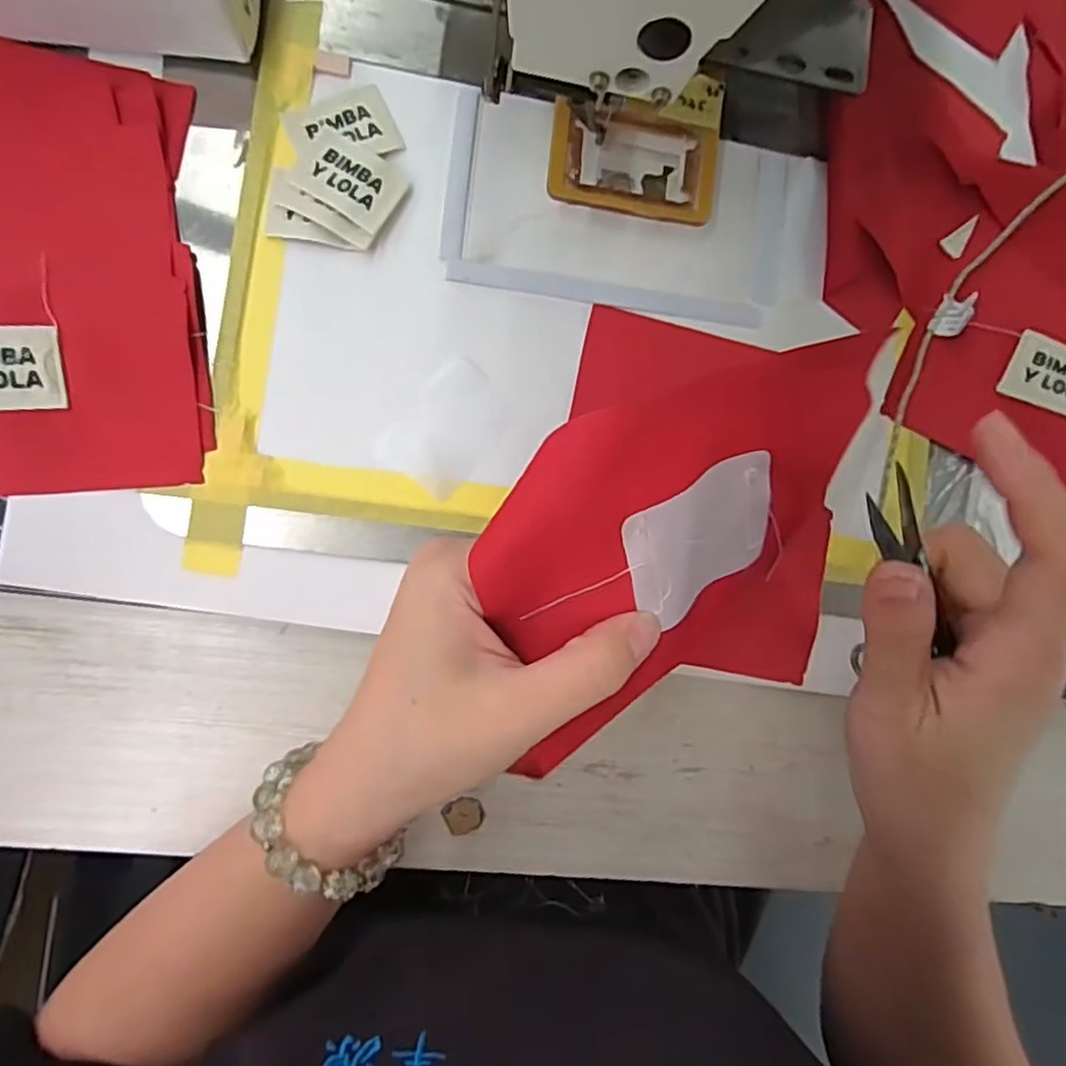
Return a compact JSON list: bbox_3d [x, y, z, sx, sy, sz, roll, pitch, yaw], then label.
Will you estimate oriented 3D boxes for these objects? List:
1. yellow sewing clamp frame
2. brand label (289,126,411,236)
[{"bbox_3d":[0.048,-0.180,0.308,0.080,0.012,0.056,6,87,-6],"label":"yellow sewing clamp frame"},{"bbox_3d":[-0.087,-0.168,0.305,0.049,0.004,0.035,31,77,-4],"label":"brand label"}]

